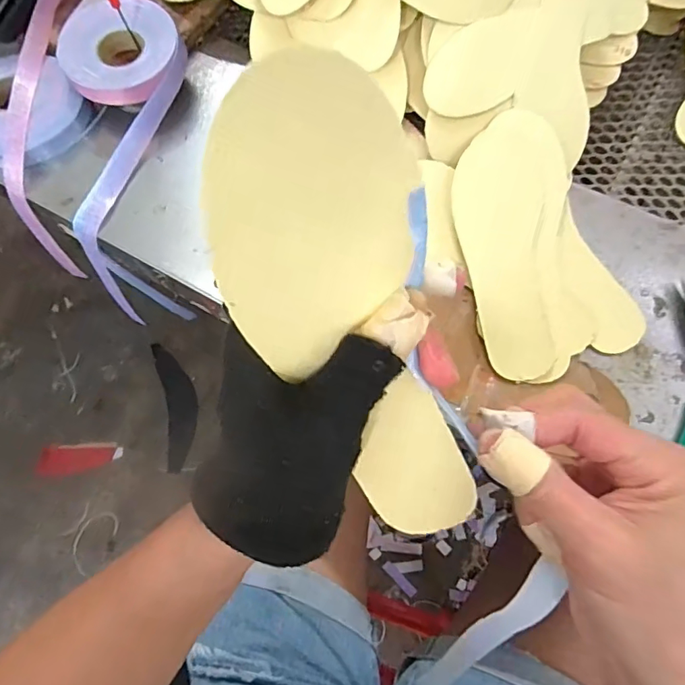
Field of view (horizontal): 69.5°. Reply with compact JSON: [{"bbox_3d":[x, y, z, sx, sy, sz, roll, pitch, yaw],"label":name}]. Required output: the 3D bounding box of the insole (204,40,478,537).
[{"bbox_3d":[0.006,0.006,0.172,0.061,0.187,0.017,-20,37,-2],"label":"insole"}]

